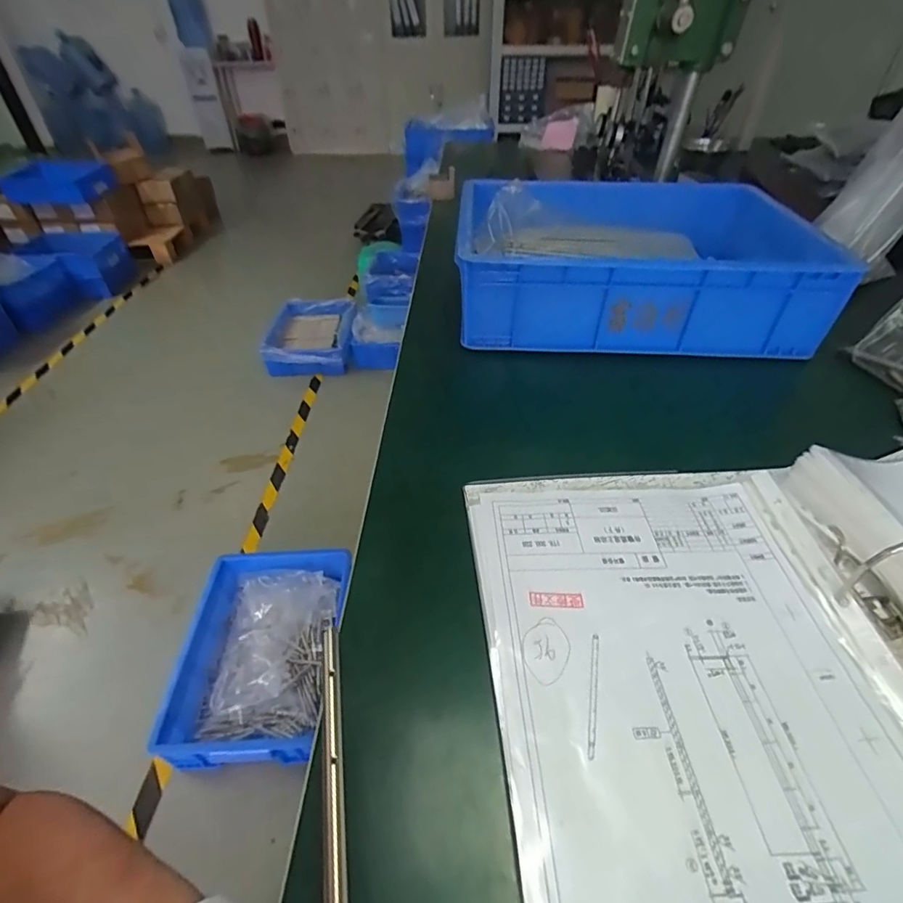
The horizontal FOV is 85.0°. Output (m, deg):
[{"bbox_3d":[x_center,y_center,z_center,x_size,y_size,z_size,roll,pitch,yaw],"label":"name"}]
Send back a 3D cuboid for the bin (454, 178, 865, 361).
[{"bbox_3d":[0.210,-0.246,0.623,0.396,0.120,0.292,3,42,2],"label":"bin"}]

